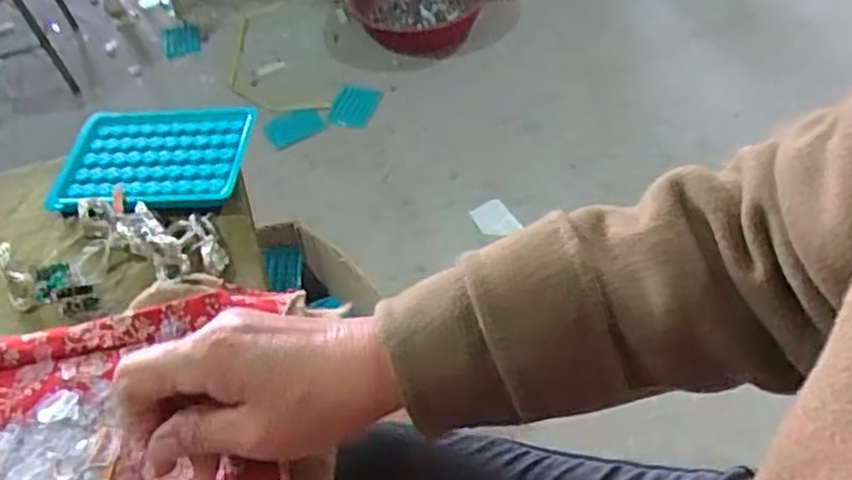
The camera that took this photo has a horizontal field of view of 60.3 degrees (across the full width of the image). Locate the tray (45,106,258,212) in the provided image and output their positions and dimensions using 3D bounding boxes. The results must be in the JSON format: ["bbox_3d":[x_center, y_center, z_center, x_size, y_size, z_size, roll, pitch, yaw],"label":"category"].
[{"bbox_3d":[-0.198,-0.061,0.532,0.136,0.013,0.098,0,49,4],"label":"tray"}]

